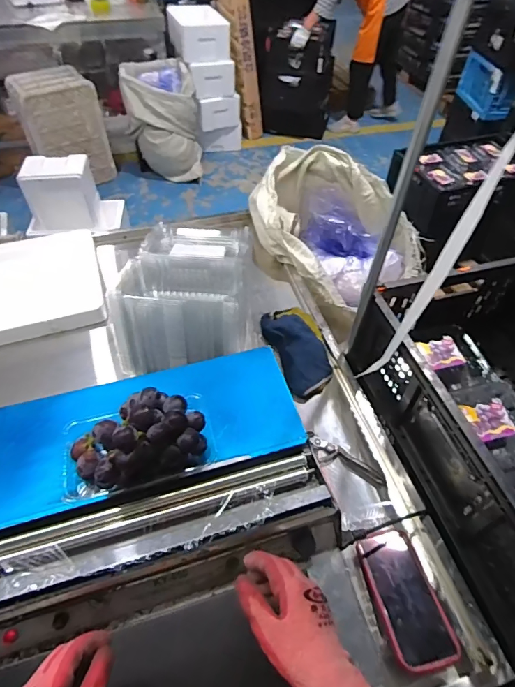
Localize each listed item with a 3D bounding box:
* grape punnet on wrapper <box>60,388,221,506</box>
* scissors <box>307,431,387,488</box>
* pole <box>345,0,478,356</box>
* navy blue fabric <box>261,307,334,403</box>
[{"bbox_3d":[-0.148,0.112,0.504,0.184,0.108,0.103,-12,51,-11],"label":"grape punnet on wrapper"},{"bbox_3d":[0.149,0.203,0.716,0.146,0.023,0.035,25,54,19],"label":"scissors"},{"bbox_3d":[0.200,-0.190,0.604,0.024,0.580,0.024,1,50,-1],"label":"pole"},{"bbox_3d":[0.088,0.002,0.854,0.111,0.048,0.224,-13,51,-12],"label":"navy blue fabric"}]

